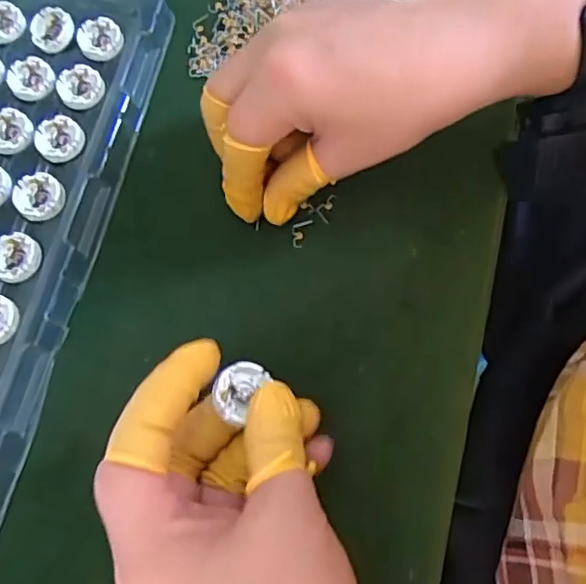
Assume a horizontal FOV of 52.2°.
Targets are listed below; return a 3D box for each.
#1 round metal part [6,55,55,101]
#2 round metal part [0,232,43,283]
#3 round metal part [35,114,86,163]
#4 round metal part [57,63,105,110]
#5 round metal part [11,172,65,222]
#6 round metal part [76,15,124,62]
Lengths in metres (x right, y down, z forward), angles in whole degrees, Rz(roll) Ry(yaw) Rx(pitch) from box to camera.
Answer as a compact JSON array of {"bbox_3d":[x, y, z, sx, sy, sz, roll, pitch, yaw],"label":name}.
[{"bbox_3d":[-0.136,-0.111,0.309,0.024,0.004,0.027,-26,71,-4],"label":"round metal part"},{"bbox_3d":[-0.129,-0.016,0.277,0.024,0.004,0.023,-2,71,4],"label":"round metal part"},{"bbox_3d":[-0.116,-0.077,0.296,0.024,0.004,0.024,-2,71,4],"label":"round metal part"},{"bbox_3d":[-0.109,-0.105,0.306,0.023,0.004,0.024,-2,71,4],"label":"round metal part"},{"bbox_3d":[-0.121,-0.046,0.286,0.023,0.004,0.024,-2,71,4],"label":"round metal part"},{"bbox_3d":[-0.102,-0.134,0.316,0.023,0.005,0.024,-2,71,4],"label":"round metal part"}]

